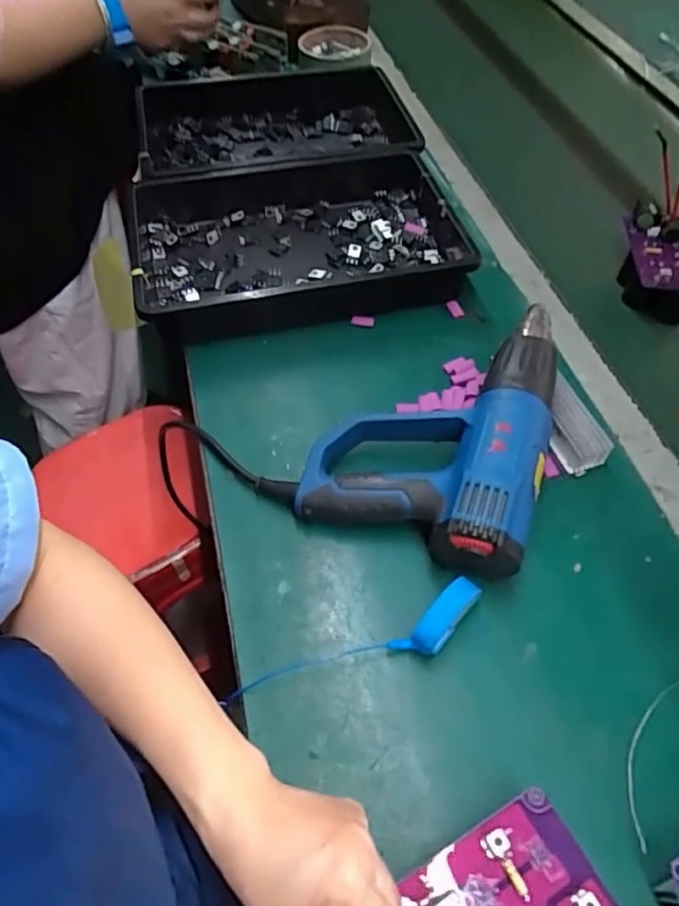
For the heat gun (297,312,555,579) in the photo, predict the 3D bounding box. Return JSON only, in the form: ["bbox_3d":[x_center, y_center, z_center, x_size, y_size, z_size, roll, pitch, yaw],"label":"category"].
[{"bbox_3d":[0.089,-0.034,0.556,0.196,0.090,0.264,15,55,10],"label":"heat gun"}]

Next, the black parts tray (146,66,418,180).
[{"bbox_3d":[-0.090,-0.457,0.850,0.358,0.062,0.269,-9,55,-7],"label":"black parts tray"}]

